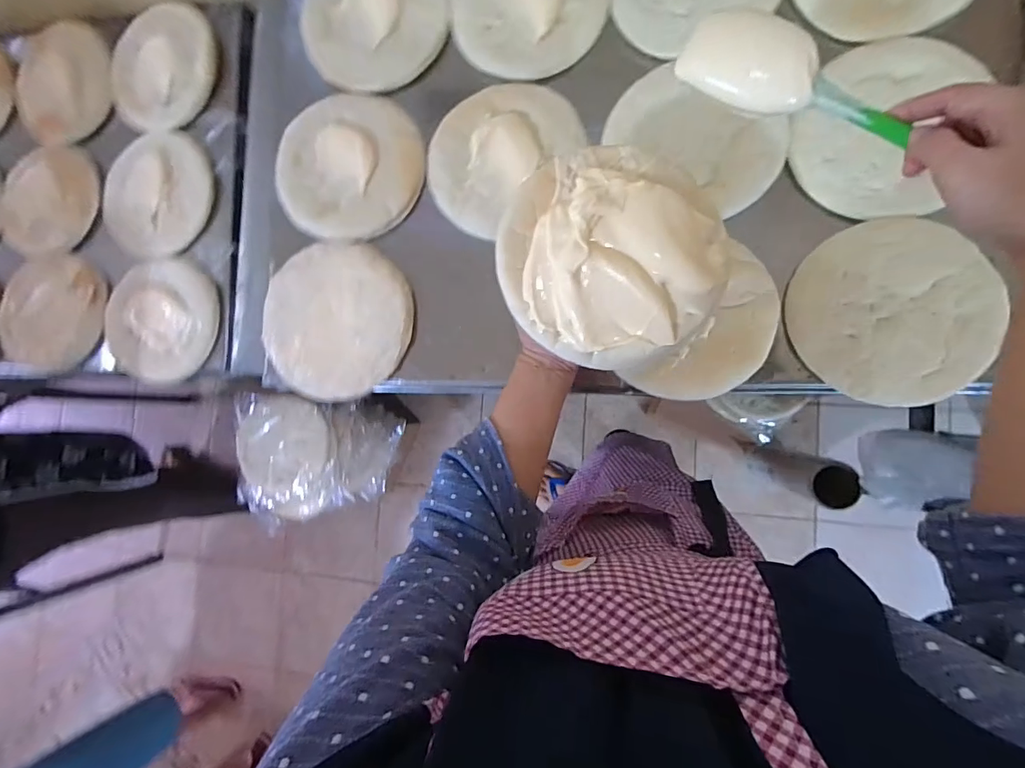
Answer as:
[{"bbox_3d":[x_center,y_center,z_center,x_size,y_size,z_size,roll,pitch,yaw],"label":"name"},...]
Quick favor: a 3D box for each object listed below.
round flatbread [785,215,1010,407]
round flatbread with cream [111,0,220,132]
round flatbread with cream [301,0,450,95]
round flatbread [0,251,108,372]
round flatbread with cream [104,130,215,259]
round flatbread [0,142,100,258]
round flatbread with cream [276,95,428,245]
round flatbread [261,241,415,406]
[{"bbox_3d":[0.408,-0.083,0.508,0.188,0.015,0.202,-2,81,13],"label":"round flatbread"},{"bbox_3d":[-0.582,-0.525,0.774,0.172,0.028,0.204,37,93,7],"label":"round flatbread with cream"},{"bbox_3d":[-0.189,-0.501,0.629,0.202,0.017,0.203,0,88,7],"label":"round flatbread with cream"},{"bbox_3d":[-0.792,-0.123,0.793,0.201,0.038,0.196,-2,80,9],"label":"round flatbread"},{"bbox_3d":[-0.590,-0.317,0.771,0.201,0.016,0.205,0,88,7],"label":"round flatbread with cream"},{"bbox_3d":[-0.823,-0.322,0.822,0.223,0.017,0.191,12,91,14],"label":"round flatbread"},{"bbox_3d":[-0.220,-0.293,0.617,0.192,0.032,0.196,0,88,7],"label":"round flatbread with cream"},{"bbox_3d":[-0.231,-0.081,0.608,0.198,0.012,0.197,0,88,7],"label":"round flatbread"}]

